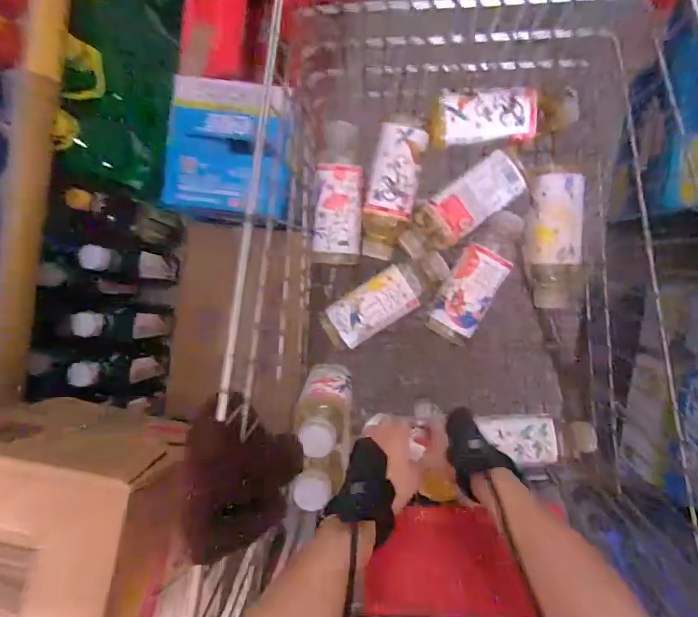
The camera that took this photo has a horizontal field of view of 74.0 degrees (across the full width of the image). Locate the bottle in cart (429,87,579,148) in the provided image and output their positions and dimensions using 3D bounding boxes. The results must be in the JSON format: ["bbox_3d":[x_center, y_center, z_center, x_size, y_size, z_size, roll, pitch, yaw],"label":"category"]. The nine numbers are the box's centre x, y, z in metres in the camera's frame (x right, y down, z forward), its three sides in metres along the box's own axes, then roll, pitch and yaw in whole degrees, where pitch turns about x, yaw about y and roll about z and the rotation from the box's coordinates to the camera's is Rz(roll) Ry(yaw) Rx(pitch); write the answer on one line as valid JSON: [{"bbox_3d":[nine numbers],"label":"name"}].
[{"bbox_3d":[0.195,-0.243,0.589,0.183,0.057,0.061,-4,90,2],"label":"bottle in cart"}]

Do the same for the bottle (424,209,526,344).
[{"bbox_3d":[0.170,-0.044,0.608,0.062,0.052,0.180,30,91,2],"label":"bottle"}]

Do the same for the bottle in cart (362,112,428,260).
[{"bbox_3d":[0.058,-0.162,0.610,0.061,0.076,0.187,12,103,2],"label":"bottle in cart"}]

